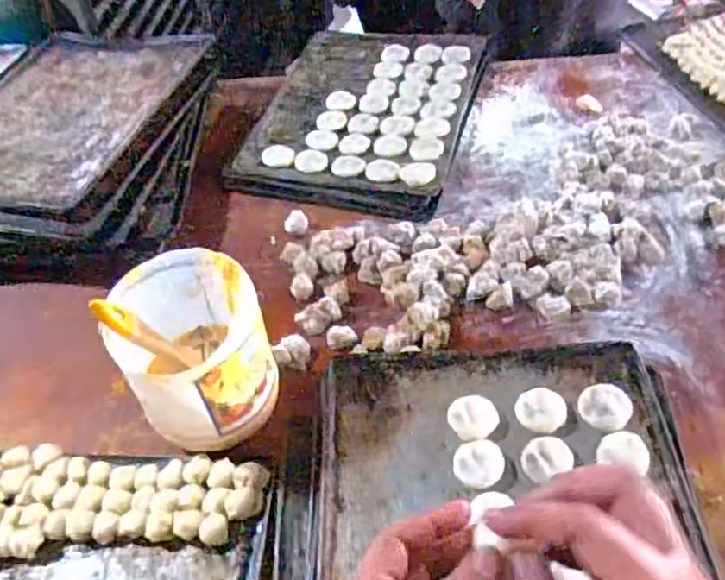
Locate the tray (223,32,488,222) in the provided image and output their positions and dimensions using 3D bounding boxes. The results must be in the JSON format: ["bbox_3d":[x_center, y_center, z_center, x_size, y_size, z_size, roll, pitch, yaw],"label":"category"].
[{"bbox_3d":[0.007,-0.314,1.101,0.335,0.032,0.473,9,50,14],"label":"tray"}]

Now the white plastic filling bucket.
[{"bbox_3d":[-0.167,0.059,0.668,0.132,0.127,0.151,-27,51,-18],"label":"white plastic filling bucket"}]

